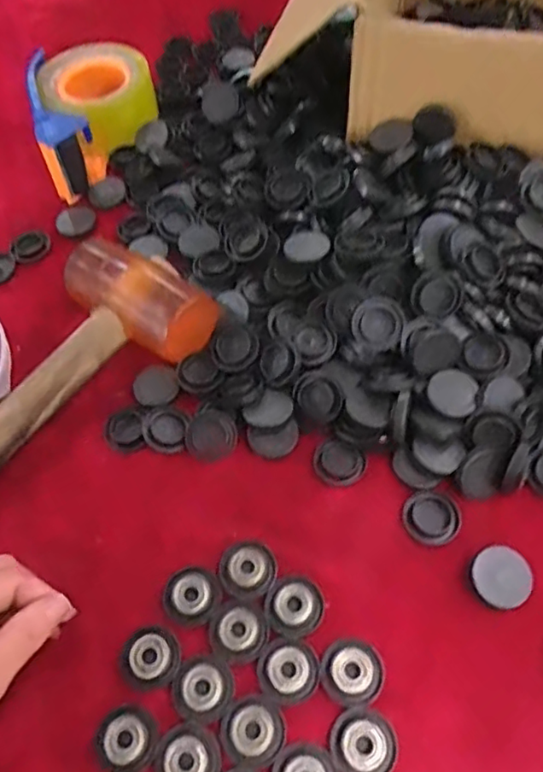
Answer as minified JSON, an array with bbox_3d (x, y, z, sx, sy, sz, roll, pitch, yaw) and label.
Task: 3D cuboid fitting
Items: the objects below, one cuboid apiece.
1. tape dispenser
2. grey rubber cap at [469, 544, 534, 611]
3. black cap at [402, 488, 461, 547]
[{"bbox_3d":[-0.156,-0.255,0.548,0.100,0.059,0.152,-12,59,-2],"label":"tape dispenser"},{"bbox_3d":[0.127,0.106,0.338,0.030,0.013,0.032,-2,59,3],"label":"grey rubber cap"},{"bbox_3d":[0.096,0.079,0.367,0.032,0.004,0.033,-2,59,3],"label":"black cap"}]

